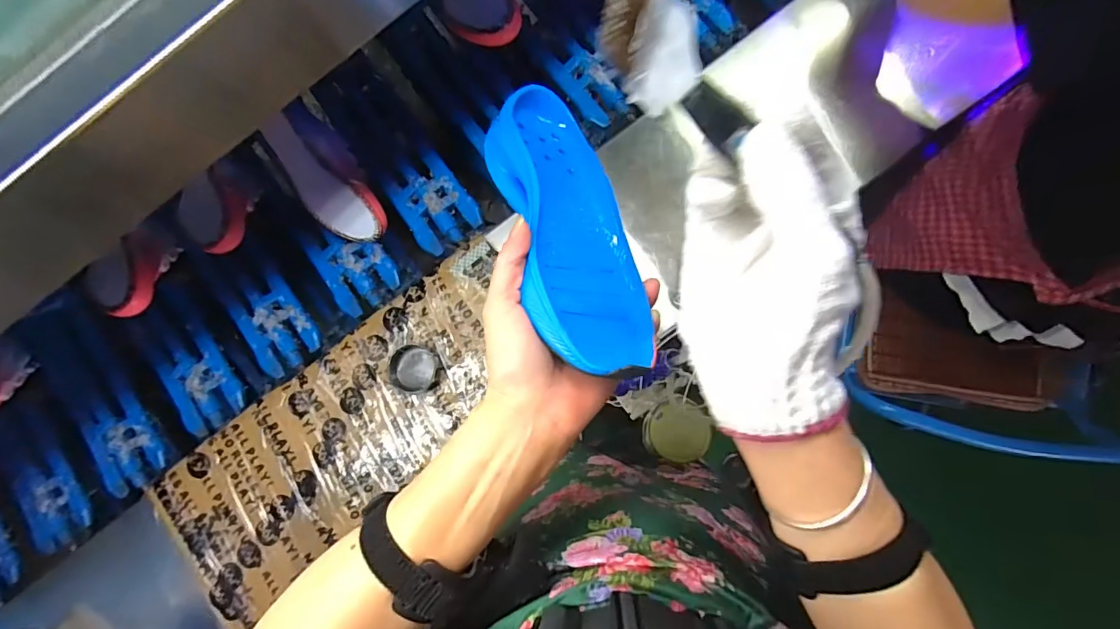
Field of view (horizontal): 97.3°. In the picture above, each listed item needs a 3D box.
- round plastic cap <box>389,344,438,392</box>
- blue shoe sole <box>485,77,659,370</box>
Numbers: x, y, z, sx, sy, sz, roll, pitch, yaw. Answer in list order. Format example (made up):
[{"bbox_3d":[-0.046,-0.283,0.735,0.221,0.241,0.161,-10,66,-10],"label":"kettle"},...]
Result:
[{"bbox_3d":[-0.181,0.067,0.609,0.051,0.019,0.055,-1,85,8],"label":"round plastic cap"},{"bbox_3d":[0.008,-0.058,0.337,0.033,0.089,0.217,-42,52,43],"label":"blue shoe sole"}]

